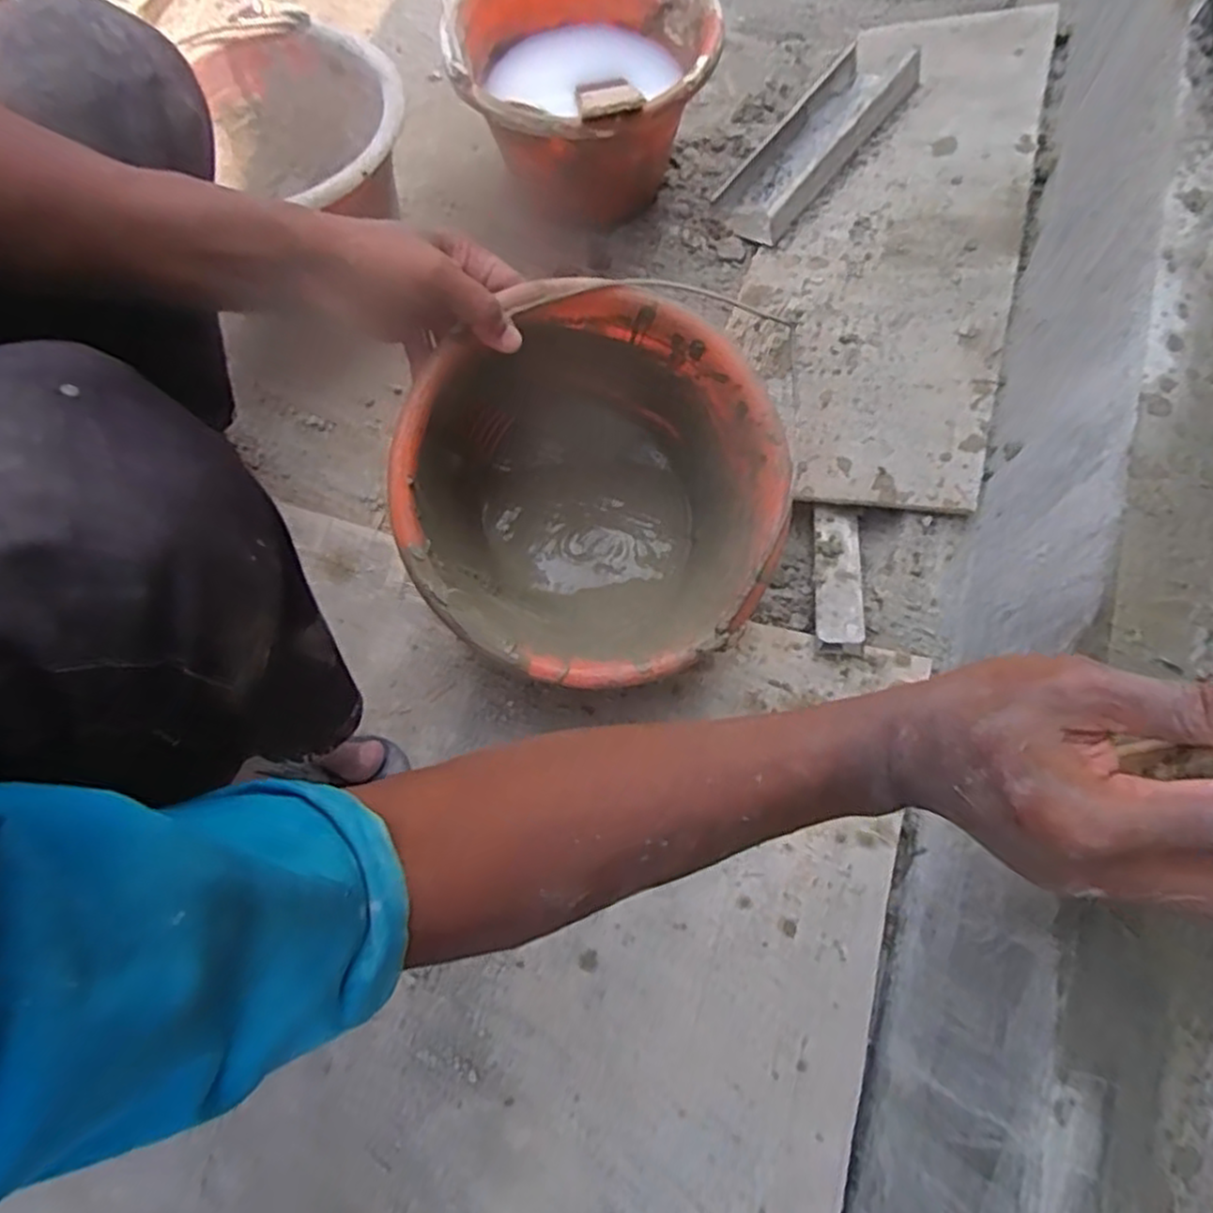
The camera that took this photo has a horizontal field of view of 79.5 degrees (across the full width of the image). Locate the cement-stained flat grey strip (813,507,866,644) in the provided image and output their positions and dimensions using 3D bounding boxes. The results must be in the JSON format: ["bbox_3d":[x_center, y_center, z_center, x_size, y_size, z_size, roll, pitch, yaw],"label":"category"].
[{"bbox_3d":[0.183,-0.027,0.578,0.035,0.010,0.133,7,54,4],"label":"cement-stained flat grey strip"}]

